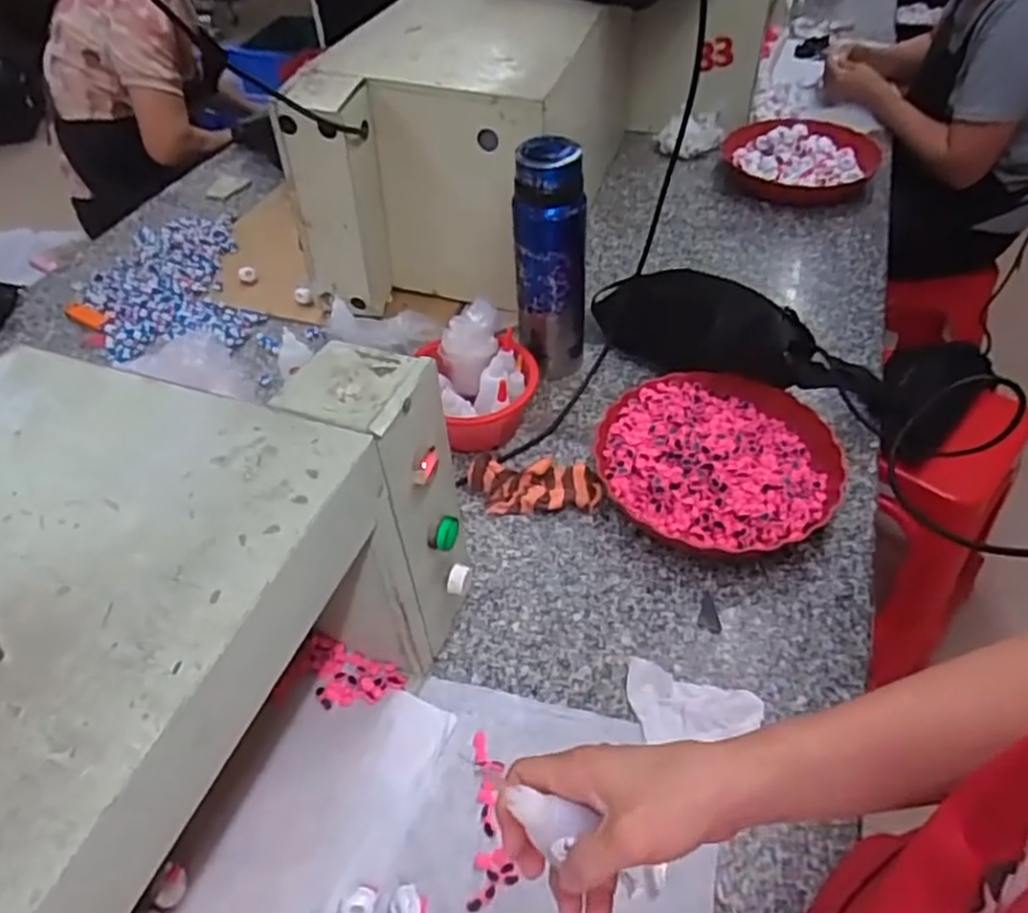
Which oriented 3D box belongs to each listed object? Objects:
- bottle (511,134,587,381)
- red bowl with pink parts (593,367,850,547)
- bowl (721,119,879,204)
[{"bbox_3d":[0.042,-0.212,0.843,0.079,0.276,0.061,-1,47,2],"label":"bottle"},{"bbox_3d":[0.215,0.000,0.783,0.236,0.057,0.225,-2,46,2],"label":"red bowl with pink parts"},{"bbox_3d":[0.472,-0.488,1.224,0.242,0.049,0.254,10,48,12],"label":"bowl"}]

